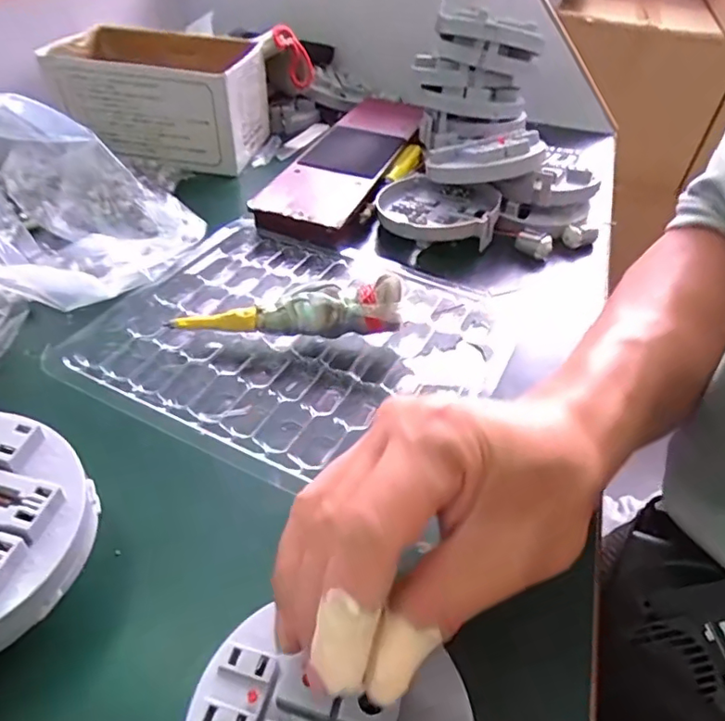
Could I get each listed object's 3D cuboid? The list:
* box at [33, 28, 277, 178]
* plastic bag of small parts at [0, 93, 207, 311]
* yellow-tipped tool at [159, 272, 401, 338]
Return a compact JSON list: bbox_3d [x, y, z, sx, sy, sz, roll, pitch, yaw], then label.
[{"bbox_3d":[-0.200,-0.282,0.571,0.188,0.086,0.162,11,46,9],"label":"box"},{"bbox_3d":[-0.226,-0.143,0.424,0.159,0.094,0.209,-19,49,-20],"label":"plastic bag of small parts"},{"bbox_3d":[-0.050,-0.032,0.354,0.144,0.044,0.024,3,45,1],"label":"yellow-tipped tool"}]

